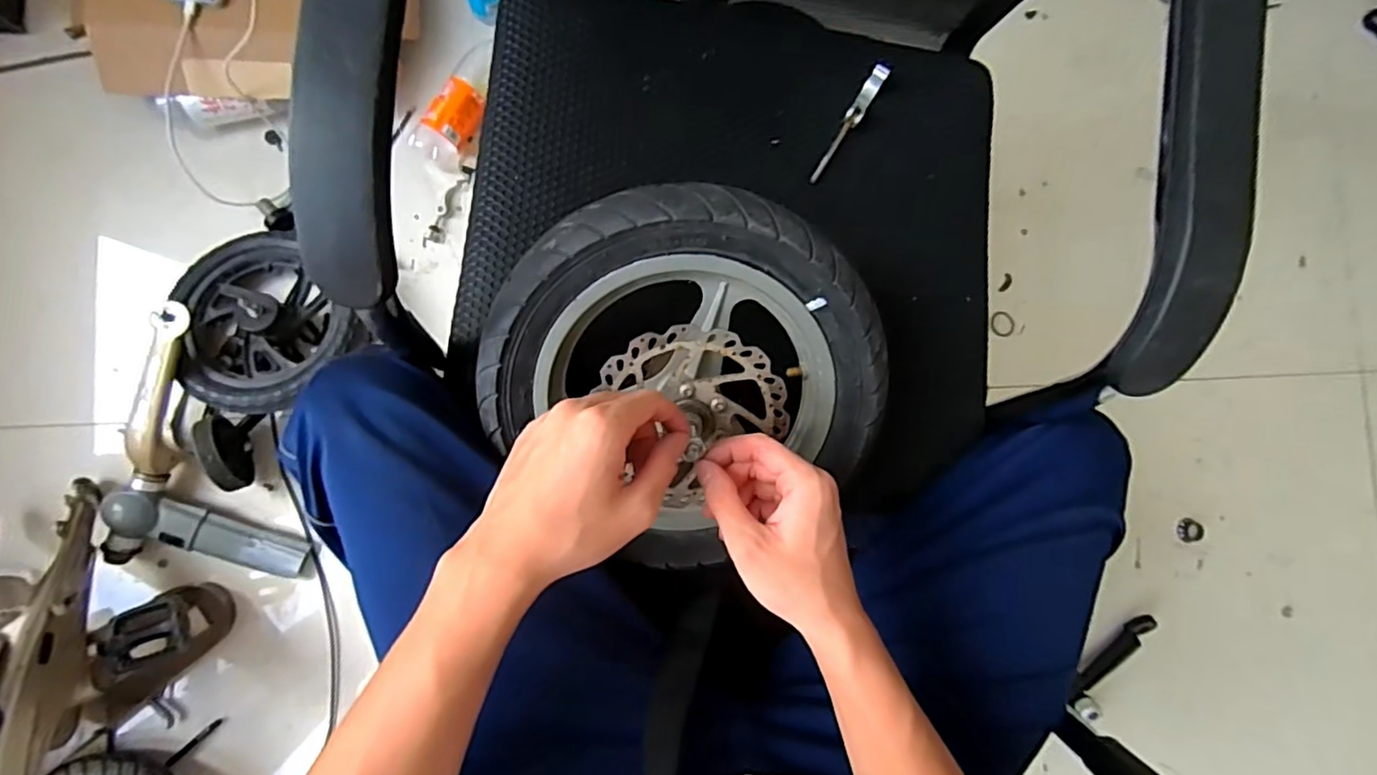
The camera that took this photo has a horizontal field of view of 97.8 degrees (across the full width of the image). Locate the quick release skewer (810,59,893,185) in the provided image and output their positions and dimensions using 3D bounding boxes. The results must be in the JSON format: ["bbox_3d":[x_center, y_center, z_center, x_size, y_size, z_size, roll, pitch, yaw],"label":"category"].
[{"bbox_3d":[0.148,-0.242,0.546,0.014,0.018,0.127,32,83,-4],"label":"quick release skewer"}]

